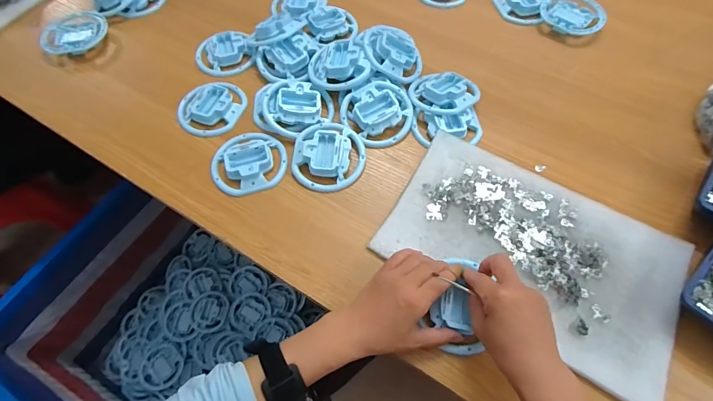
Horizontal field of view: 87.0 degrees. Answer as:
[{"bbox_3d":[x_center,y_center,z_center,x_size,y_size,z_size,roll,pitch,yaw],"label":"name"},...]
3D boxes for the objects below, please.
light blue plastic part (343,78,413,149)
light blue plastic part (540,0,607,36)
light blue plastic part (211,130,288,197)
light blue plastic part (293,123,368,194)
[{"bbox_3d":[0.032,-0.132,0.547,0.097,0.034,0.102,-36,67,-16],"label":"light blue plastic part"},{"bbox_3d":[0.368,-0.322,0.646,0.096,0.021,0.084,0,64,2],"label":"light blue plastic part"},{"bbox_3d":[-0.151,-0.058,0.521,0.100,0.021,0.099,-1,62,1],"label":"light blue plastic part"},{"bbox_3d":[-0.038,-0.064,0.519,0.097,0.029,0.103,-1,62,1],"label":"light blue plastic part"}]

